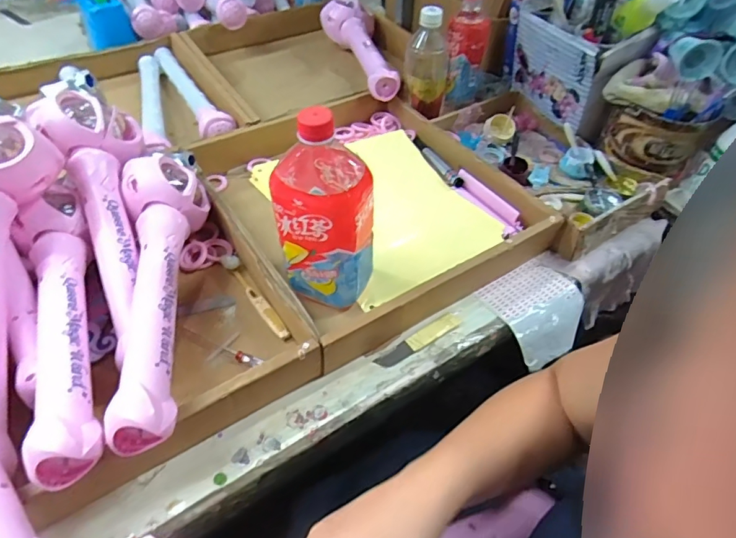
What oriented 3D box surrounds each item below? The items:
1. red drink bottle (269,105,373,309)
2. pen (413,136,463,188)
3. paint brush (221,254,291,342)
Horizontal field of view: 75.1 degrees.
[{"bbox_3d":[-0.043,-0.063,0.486,0.096,0.213,0.104,1,49,-3],"label":"red drink bottle"},{"bbox_3d":[0.101,-0.162,0.716,0.022,0.011,0.128,-19,53,-19],"label":"pen"},{"bbox_3d":[-0.127,0.029,0.540,0.018,0.009,0.139,-29,57,-26],"label":"paint brush"}]

